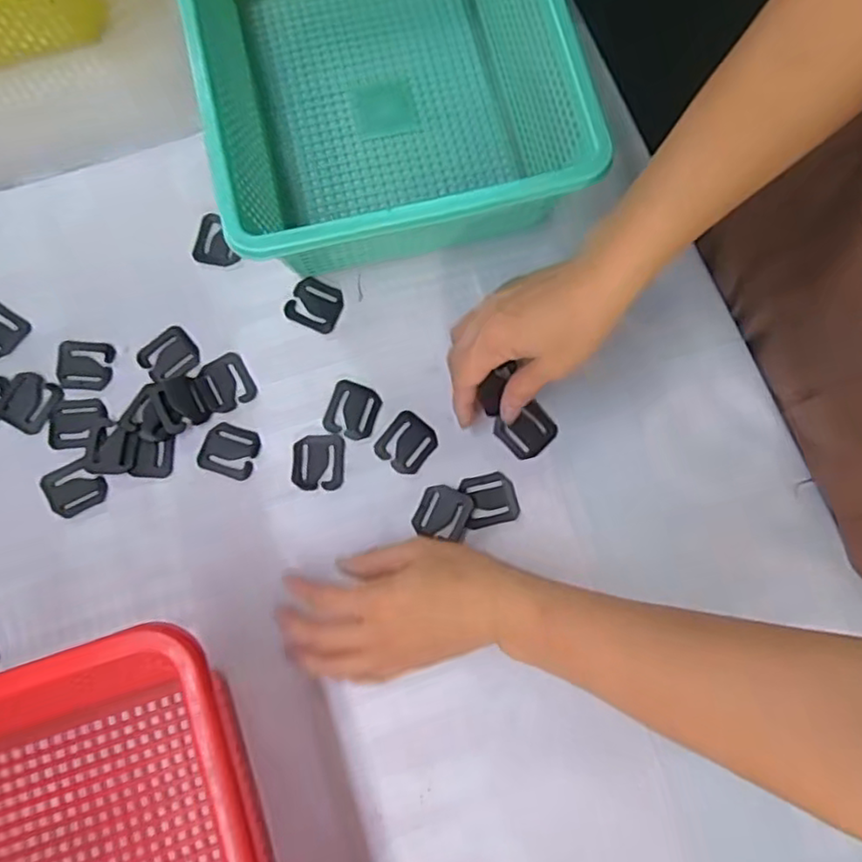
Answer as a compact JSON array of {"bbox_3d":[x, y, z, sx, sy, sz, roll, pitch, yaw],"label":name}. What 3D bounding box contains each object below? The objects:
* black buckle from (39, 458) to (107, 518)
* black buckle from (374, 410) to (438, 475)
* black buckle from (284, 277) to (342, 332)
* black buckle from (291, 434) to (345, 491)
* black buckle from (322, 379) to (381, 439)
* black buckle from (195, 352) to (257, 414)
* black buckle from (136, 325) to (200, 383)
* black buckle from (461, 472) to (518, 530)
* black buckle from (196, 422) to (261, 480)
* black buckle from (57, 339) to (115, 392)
[{"bbox_3d":[-0.246,0.039,0.455,0.038,0.004,0.035,-27,80,-5],"label":"black buckle"},{"bbox_3d":[-0.017,0.008,0.463,0.037,0.004,0.039,39,81,7],"label":"black buckle"},{"bbox_3d":[-0.085,-0.093,0.481,0.037,0.005,0.035,22,80,4],"label":"black buckle"},{"bbox_3d":[-0.079,0.021,0.460,0.036,0.004,0.039,0,79,-1],"label":"black buckle"},{"bbox_3d":[-0.056,-0.015,0.470,0.037,0.004,0.039,20,79,3],"label":"black buckle"},{"bbox_3d":[-0.147,-0.035,0.472,0.035,0.004,0.038,-29,81,-6],"label":"black buckle"},{"bbox_3d":[-0.189,-0.054,0.475,0.038,0.004,0.036,-41,82,-8],"label":"black buckle"},{"bbox_3d":[0.041,0.047,0.457,0.036,0.004,0.035,-14,79,-3],"label":"black buckle"},{"bbox_3d":[-0.143,0.013,0.464,0.040,0.004,0.036,18,79,3],"label":"black buckle"},{"bbox_3d":[-0.249,-0.047,0.473,0.039,0.004,0.035,4,79,0],"label":"black buckle"}]

